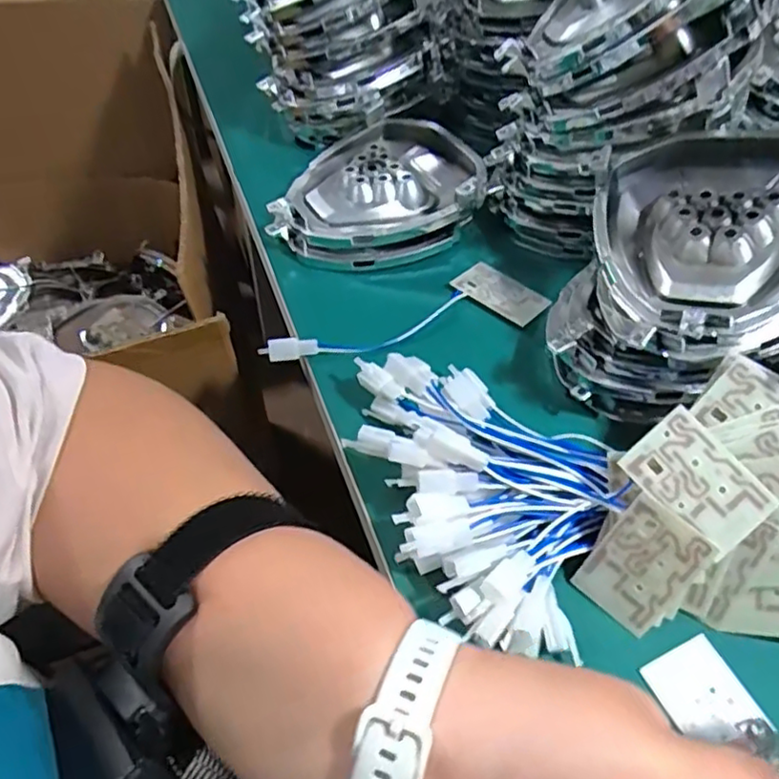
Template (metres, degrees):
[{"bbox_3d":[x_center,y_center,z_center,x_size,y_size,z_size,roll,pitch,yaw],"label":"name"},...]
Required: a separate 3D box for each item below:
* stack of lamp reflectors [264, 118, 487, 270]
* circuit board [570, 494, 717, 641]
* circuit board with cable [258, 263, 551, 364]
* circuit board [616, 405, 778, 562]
[{"bbox_3d":[0.001,-0.149,0.477,0.139,0.049,0.147,14,52,9],"label":"stack of lamp reflectors"},{"bbox_3d":[0.116,0.082,0.297,0.040,0.058,0.004,39,27,21],"label":"circuit board"},{"bbox_3d":[0.016,-0.042,0.417,0.185,0.010,0.056,-22,56,-19],"label":"circuit board with cable"},{"bbox_3d":[0.139,0.042,0.291,0.039,0.005,0.060,-41,80,1],"label":"circuit board"}]

